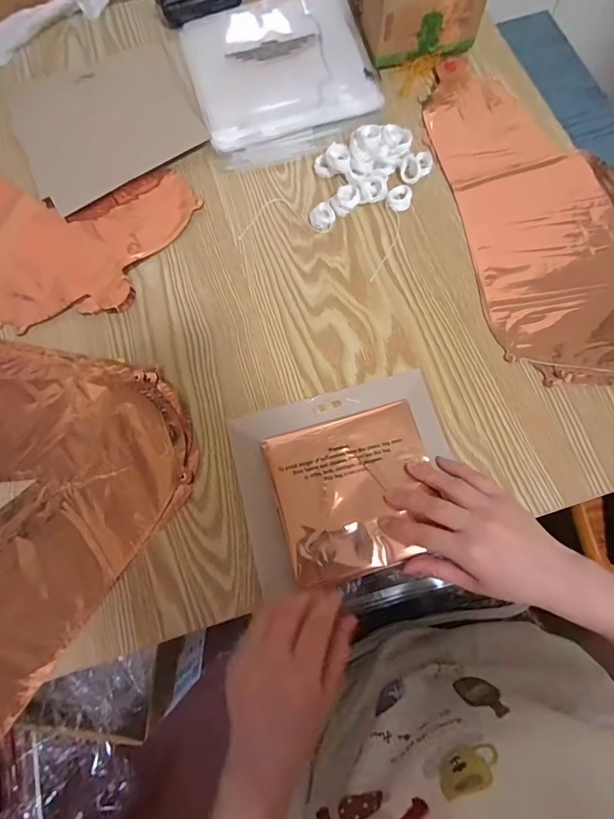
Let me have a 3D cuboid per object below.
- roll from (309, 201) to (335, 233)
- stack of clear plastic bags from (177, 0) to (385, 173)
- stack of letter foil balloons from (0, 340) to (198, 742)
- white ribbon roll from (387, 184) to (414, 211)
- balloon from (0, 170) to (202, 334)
[{"bbox_3d":[0.016,-0.209,0.460,0.027,0.013,0.028,-1,73,2],"label":"roll"},{"bbox_3d":[-0.033,-0.427,0.526,0.217,0.018,0.261,-17,73,-3],"label":"stack of clear plastic bags"},{"bbox_3d":[-0.318,0.055,0.404,0.369,0.023,0.323,33,77,11],"label":"stack of letter foil balloons"},{"bbox_3d":[0.100,-0.230,0.457,0.025,0.011,0.026,-1,73,2],"label":"white ribbon roll"},{"bbox_3d":[-0.359,-0.233,0.479,0.428,0.011,0.223,25,76,9],"label":"balloon"}]

